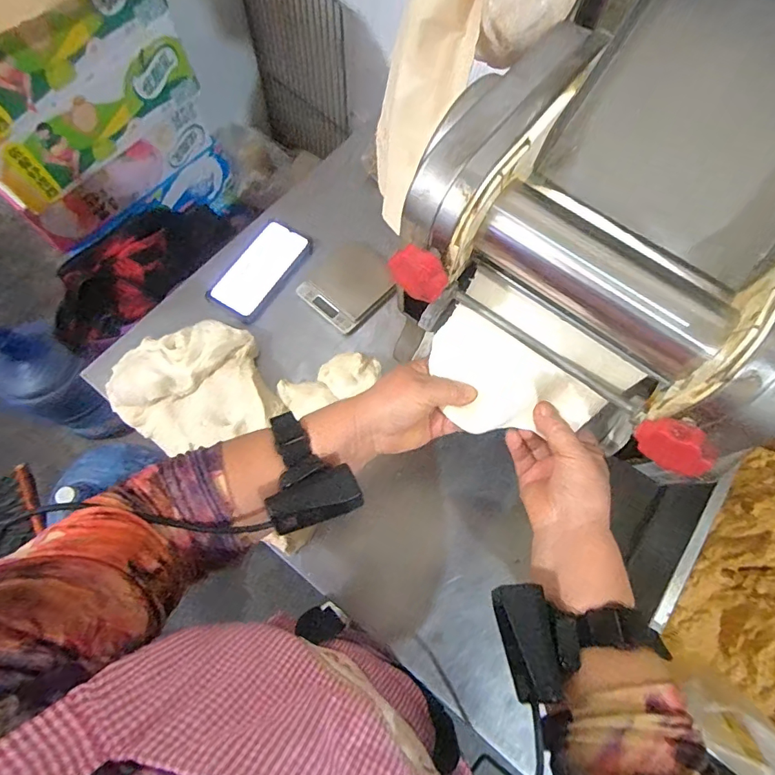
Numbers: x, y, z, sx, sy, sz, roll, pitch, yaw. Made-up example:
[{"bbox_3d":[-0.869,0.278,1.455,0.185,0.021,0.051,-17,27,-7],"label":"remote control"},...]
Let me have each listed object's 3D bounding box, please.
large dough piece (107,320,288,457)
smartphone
[{"bbox_3d":[-0.249,-0.004,0.580,0.202,0.052,0.156,-13,71,-7],"label":"large dough piece"},{"bbox_3d":[-0.186,-0.175,0.680,0.082,0.010,0.162,32,72,9],"label":"smartphone"}]

